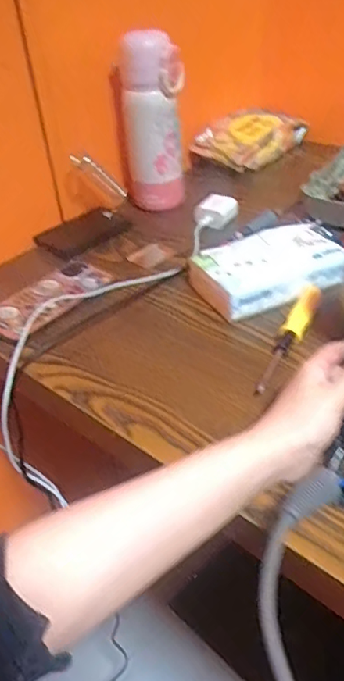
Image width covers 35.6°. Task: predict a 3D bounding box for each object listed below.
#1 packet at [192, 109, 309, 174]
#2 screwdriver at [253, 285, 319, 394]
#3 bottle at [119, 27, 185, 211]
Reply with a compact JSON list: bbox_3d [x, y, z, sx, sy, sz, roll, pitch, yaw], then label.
[{"bbox_3d":[0.126,-0.312,0.822,0.094,0.059,0.187,26,47,33],"label":"packet"},{"bbox_3d":[0.110,-0.005,0.495,0.020,0.017,0.157,16,42,23],"label":"screwdriver"},{"bbox_3d":[-0.019,-0.248,0.630,0.065,0.211,0.080,-3,38,1],"label":"bottle"}]

